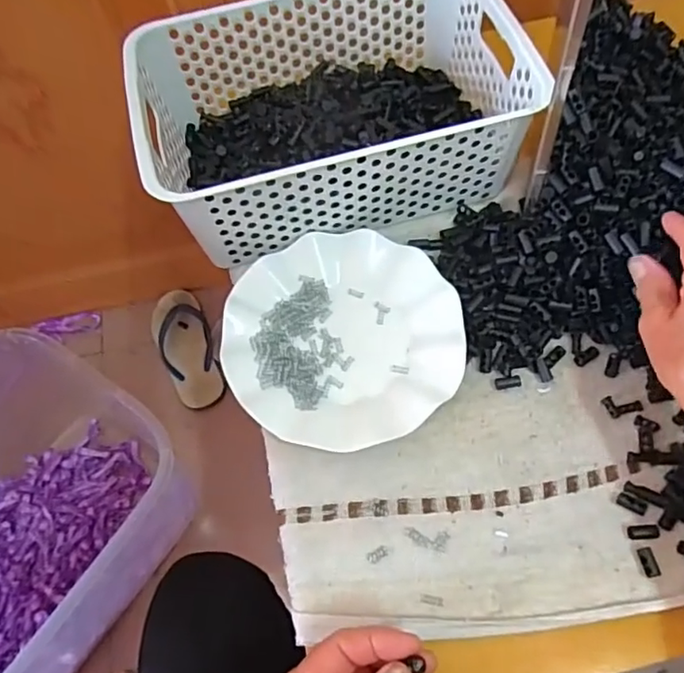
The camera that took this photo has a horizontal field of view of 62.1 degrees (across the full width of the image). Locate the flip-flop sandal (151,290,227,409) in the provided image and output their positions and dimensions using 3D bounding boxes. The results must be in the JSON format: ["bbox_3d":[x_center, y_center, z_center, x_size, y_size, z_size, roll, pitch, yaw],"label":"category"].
[{"bbox_3d":[-0.273,0.019,1.002,0.093,0.032,0.224,-24,65,-8],"label":"flip-flop sandal"}]

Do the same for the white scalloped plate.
[{"bbox_3d":[0.000,-0.003,0.452,0.178,0.019,0.180,-1,64,3],"label":"white scalloped plate"}]

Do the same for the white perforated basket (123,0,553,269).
[{"bbox_3d":[-0.012,-0.195,0.485,0.298,0.094,0.196,-14,64,-4],"label":"white perforated basket"}]

